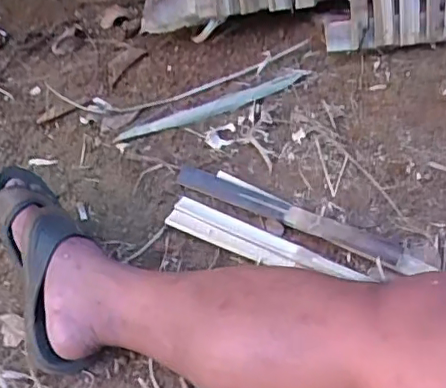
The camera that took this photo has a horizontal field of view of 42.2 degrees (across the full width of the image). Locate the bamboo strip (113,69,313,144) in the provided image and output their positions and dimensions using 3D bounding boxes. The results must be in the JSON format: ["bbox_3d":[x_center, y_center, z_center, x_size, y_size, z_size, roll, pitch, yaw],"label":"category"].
[{"bbox_3d":[-0.014,-0.139,0.913,0.317,0.010,0.032,-20,49,-8],"label":"bamboo strip"}]

